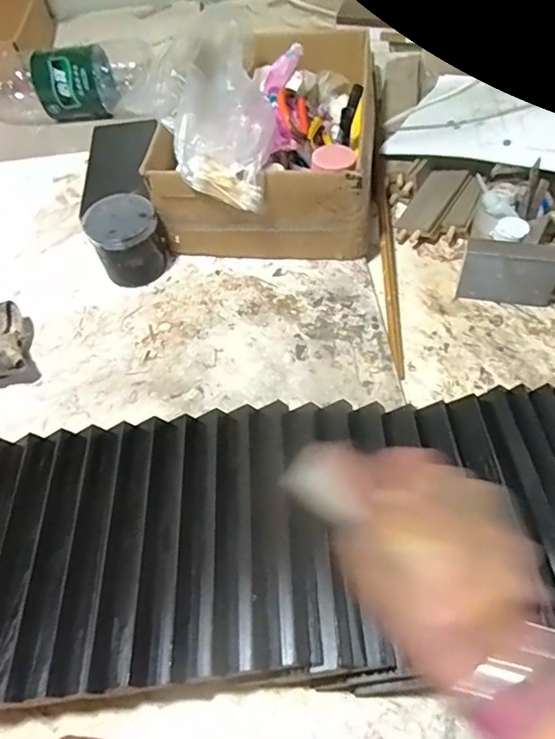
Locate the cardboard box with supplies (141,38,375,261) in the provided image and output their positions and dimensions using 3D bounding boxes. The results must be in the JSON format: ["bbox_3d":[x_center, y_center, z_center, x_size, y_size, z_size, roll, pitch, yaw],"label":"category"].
[{"bbox_3d":[-0.006,-0.321,0.707,0.254,0.152,0.352,2,55,6],"label":"cardboard box with supplies"}]

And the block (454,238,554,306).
[{"bbox_3d":[0.256,-0.109,0.593,0.097,0.071,0.036,6,56,9],"label":"block"}]

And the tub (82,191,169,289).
[{"bbox_3d":[-0.179,-0.154,0.639,0.077,0.079,0.083,-2,55,3],"label":"tub"}]

